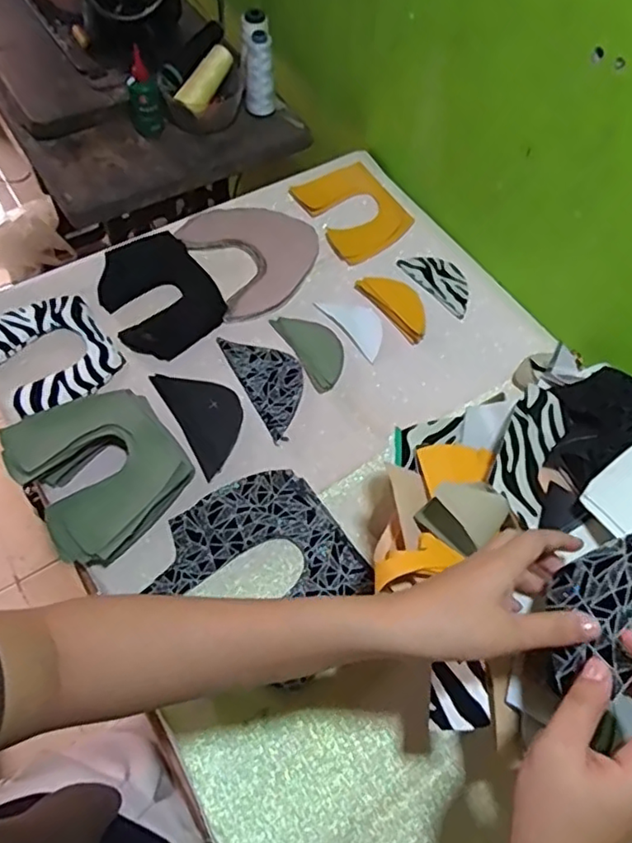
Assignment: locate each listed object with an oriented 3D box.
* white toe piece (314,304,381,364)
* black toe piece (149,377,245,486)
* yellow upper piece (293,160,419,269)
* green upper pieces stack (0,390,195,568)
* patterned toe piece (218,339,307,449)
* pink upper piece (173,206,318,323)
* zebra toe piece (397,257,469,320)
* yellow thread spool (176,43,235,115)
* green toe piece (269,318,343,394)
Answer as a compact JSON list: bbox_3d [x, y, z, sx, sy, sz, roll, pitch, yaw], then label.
[{"bbox_3d":[0.053,-0.121,0.756,0.048,0.006,0.102,-33,66,-18],"label":"white toe piece"},{"bbox_3d":[-0.120,-0.009,0.679,0.071,0.005,0.139,-27,64,-15],"label":"black toe piece"},{"bbox_3d":[0.052,-0.290,0.842,0.120,0.008,0.152,-29,71,-15],"label":"yellow upper piece"},{"bbox_3d":[-0.214,0.046,0.615,0.146,0.050,0.170,-34,66,-18],"label":"green upper pieces stack"},{"bbox_3d":[-0.049,-0.048,0.704,0.070,0.005,0.147,-24,64,-14],"label":"patterned toe piece"},{"bbox_3d":[-0.076,-0.223,0.788,0.159,0.019,0.175,-28,65,-16],"label":"pink upper piece"},{"bbox_3d":[0.164,-0.185,0.795,0.057,0.004,0.111,-38,70,-16],"label":"zebra toe piece"},{"bbox_3d":[-0.160,-0.497,0.890,0.037,0.039,0.115,29,78,14],"label":"yellow thread spool"},{"bbox_3d":[0.001,-0.089,0.729,0.060,0.006,0.112,-27,64,-15],"label":"green toe piece"}]

